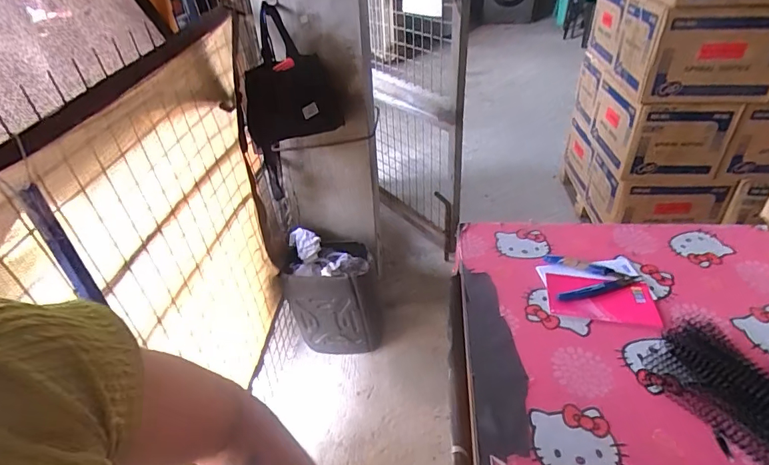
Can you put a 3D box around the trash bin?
[{"bbox_3d":[-0.171,0.228,1.569,0.318,0.372,0.233,0,36,6],"label":"trash bin"}]

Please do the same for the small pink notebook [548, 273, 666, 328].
[{"bbox_3d":[0.277,0.085,0.581,0.128,0.009,0.074,5,37,12],"label":"small pink notebook"}]

